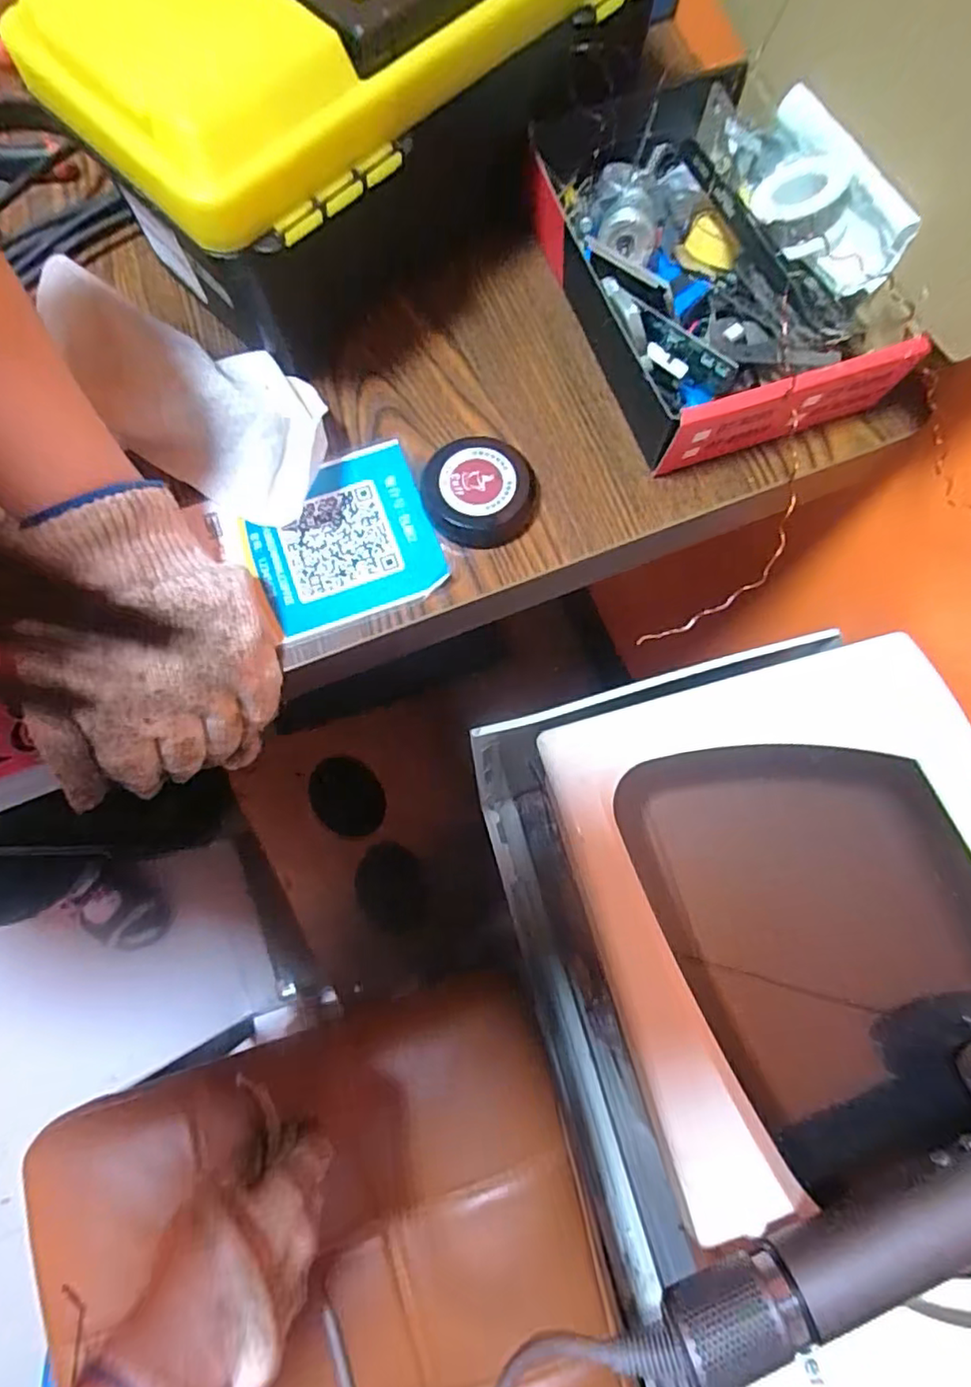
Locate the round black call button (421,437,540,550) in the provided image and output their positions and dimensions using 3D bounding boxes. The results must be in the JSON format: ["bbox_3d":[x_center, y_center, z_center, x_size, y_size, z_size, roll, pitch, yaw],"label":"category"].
[{"bbox_3d":[-0.002,-0.102,0.317,0.057,0.015,0.052,0,75,-1],"label":"round black call button"}]

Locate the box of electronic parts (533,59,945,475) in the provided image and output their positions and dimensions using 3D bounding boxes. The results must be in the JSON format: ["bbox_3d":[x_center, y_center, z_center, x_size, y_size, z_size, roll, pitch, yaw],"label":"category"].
[{"bbox_3d":[0.111,-0.218,0.319,0.137,0.072,0.190,-21,77,-6],"label":"box of electronic parts"}]

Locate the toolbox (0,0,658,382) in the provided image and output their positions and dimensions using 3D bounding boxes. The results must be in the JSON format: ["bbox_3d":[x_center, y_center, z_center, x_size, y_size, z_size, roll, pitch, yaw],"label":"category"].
[{"bbox_3d":[-0.051,-0.293,0.311,0.149,0.149,0.262,43,79,9],"label":"toolbox"}]

